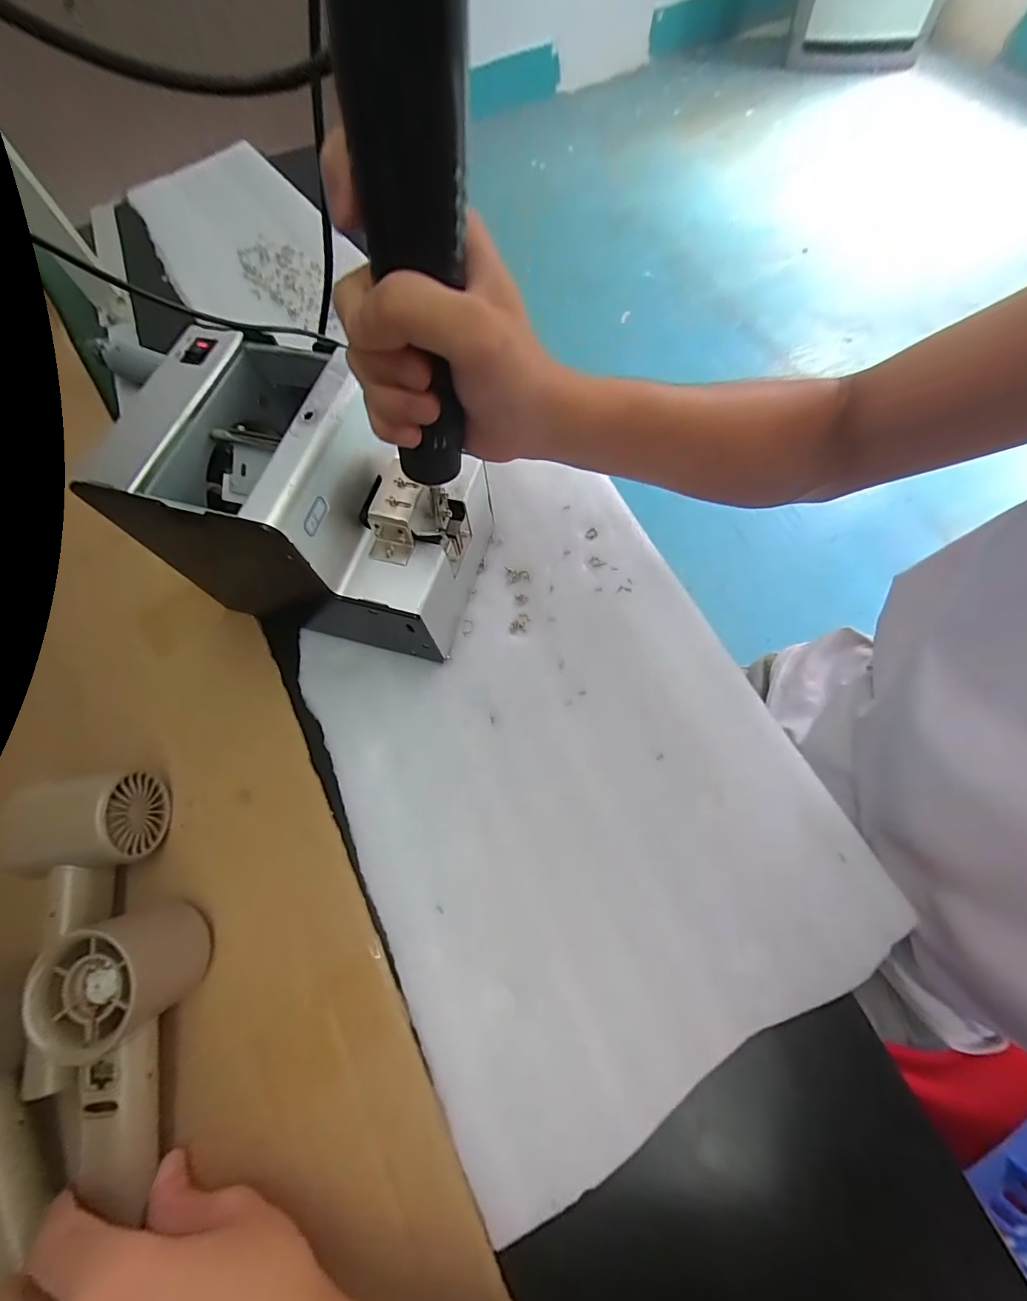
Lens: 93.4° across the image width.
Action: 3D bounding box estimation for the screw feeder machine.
[{"bbox_3d":[-0.122,-0.092,0.318,0.177,0.141,0.127,12,69,8],"label":"screw feeder machine"}]

